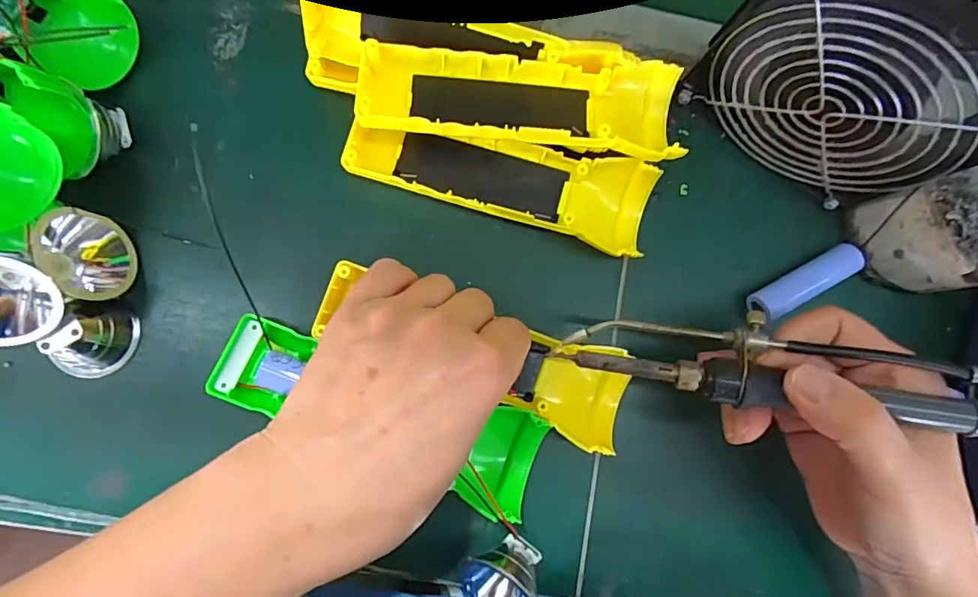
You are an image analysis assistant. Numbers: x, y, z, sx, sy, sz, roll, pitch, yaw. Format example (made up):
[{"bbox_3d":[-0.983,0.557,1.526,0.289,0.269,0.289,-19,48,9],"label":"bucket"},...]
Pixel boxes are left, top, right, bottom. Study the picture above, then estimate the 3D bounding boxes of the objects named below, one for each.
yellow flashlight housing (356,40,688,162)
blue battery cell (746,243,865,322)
[{"bbox_3d":[0.016,-0.099,0.260,0.159,0.036,0.050,5,82,-5],"label":"yellow flashlight housing"},{"bbox_3d":[0.177,-0.009,0.278,0.067,0.015,0.016,-27,86,-9],"label":"blue battery cell"}]

